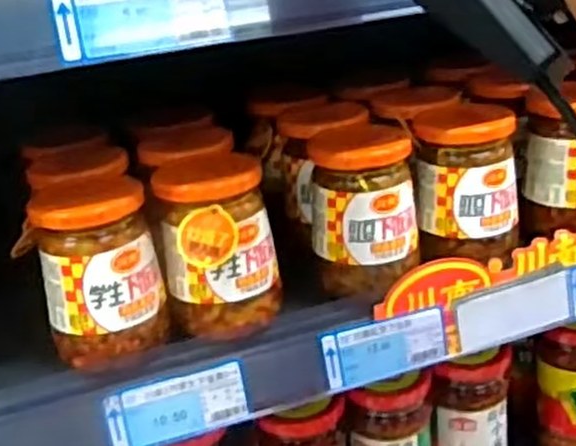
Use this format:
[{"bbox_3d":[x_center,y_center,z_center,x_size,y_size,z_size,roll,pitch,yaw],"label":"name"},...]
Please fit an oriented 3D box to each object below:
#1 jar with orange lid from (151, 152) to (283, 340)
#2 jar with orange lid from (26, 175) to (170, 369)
[{"bbox_3d":[-0.043,0.014,0.472,0.058,0.102,0.068,12,29,36],"label":"jar with orange lid"},{"bbox_3d":[-0.113,0.024,0.465,0.070,0.099,0.076,-11,24,-11],"label":"jar with orange lid"}]

